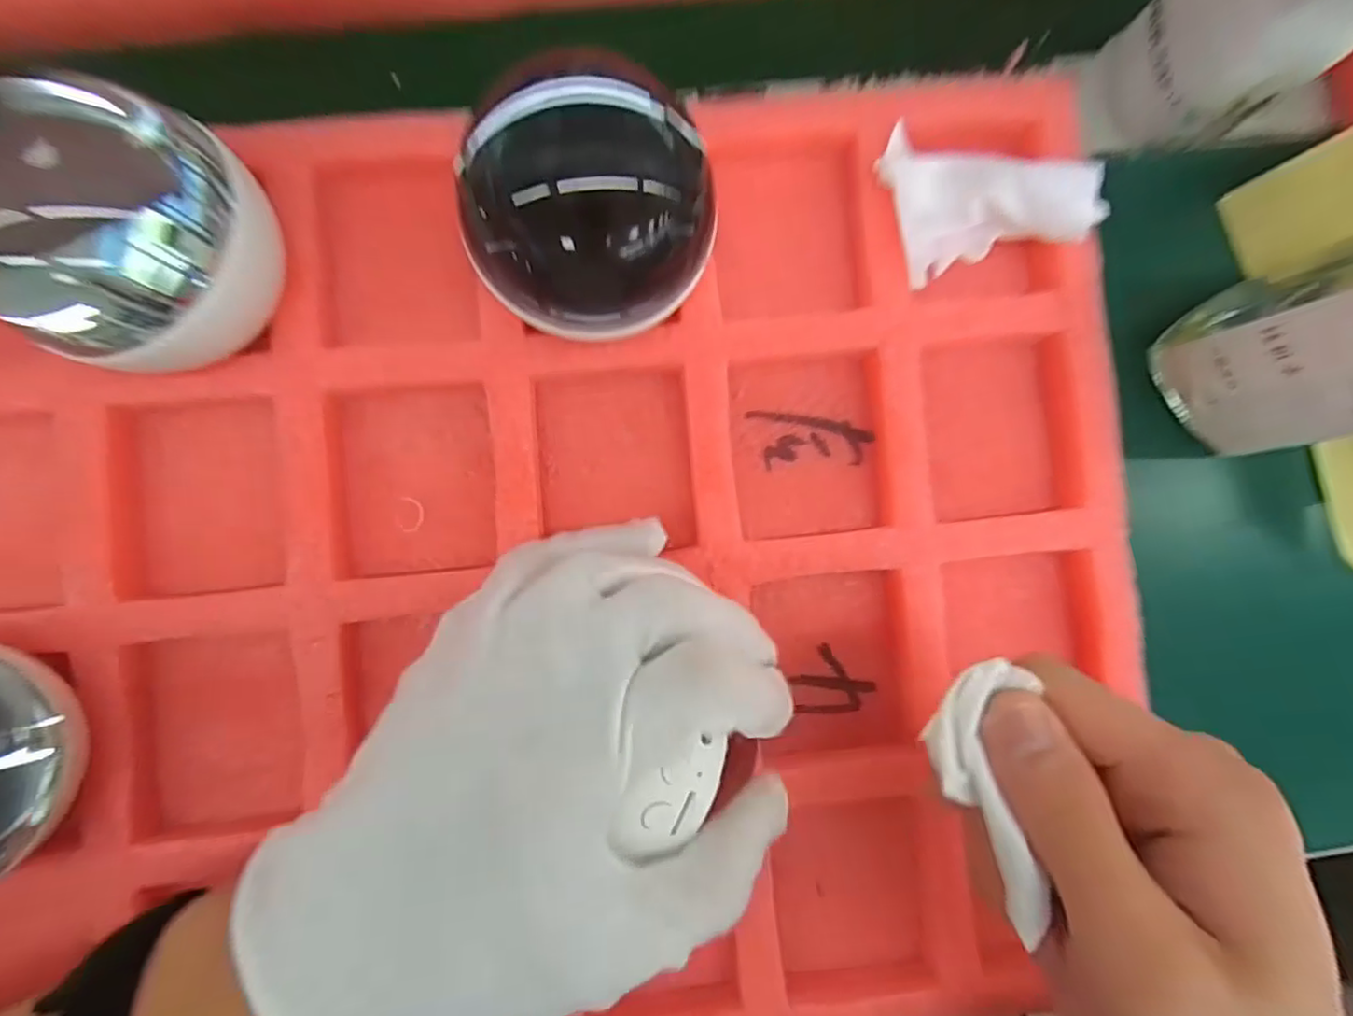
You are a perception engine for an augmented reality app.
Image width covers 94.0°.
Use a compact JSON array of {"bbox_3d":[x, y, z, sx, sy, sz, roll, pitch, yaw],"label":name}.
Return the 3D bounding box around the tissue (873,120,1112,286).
[{"bbox_3d":[0.114,-0.115,0.230,0.064,0.026,0.048,-12,89,-4],"label":"tissue"}]

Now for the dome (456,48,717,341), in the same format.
[{"bbox_3d":[-0.024,-0.086,0.194,0.067,0.063,0.064,0,89,-4],"label":"dome"}]

